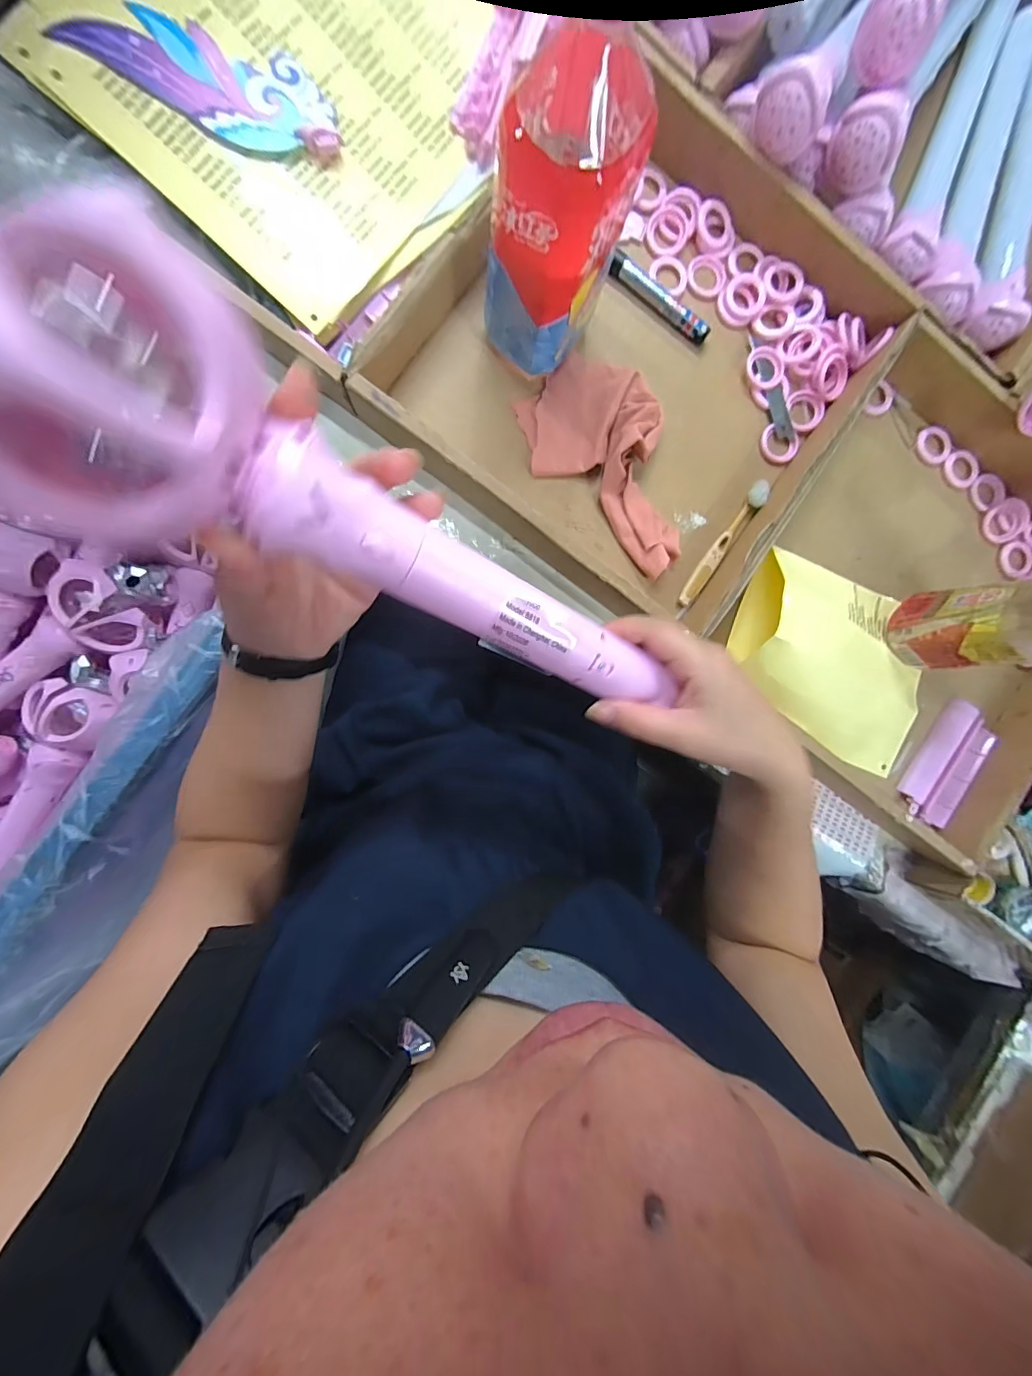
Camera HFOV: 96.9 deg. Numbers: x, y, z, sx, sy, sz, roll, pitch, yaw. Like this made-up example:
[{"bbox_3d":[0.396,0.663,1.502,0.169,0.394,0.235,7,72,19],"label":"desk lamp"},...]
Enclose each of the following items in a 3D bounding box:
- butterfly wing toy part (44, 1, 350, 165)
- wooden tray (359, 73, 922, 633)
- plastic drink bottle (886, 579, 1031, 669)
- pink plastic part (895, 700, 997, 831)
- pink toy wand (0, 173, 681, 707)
[{"bbox_3d":[-0.212,-0.420,0.316,0.164,0.010,0.072,-2,94,-17],"label":"butterfly wing toy part"},{"bbox_3d":[0.113,-0.281,0.397,0.343,0.061,0.361,35,88,-6],"label":"wooden tray"},{"bbox_3d":[0.409,-0.054,0.366,0.074,0.187,0.067,-7,92,-6],"label":"plastic drink bottle"},{"bbox_3d":[0.433,0.078,0.459,0.060,0.012,0.123,35,88,-6],"label":"pink plastic part"},{"bbox_3d":[-0.036,-0.061,0.206,0.357,0.041,0.087,22,89,-35],"label":"pink toy wand"}]

